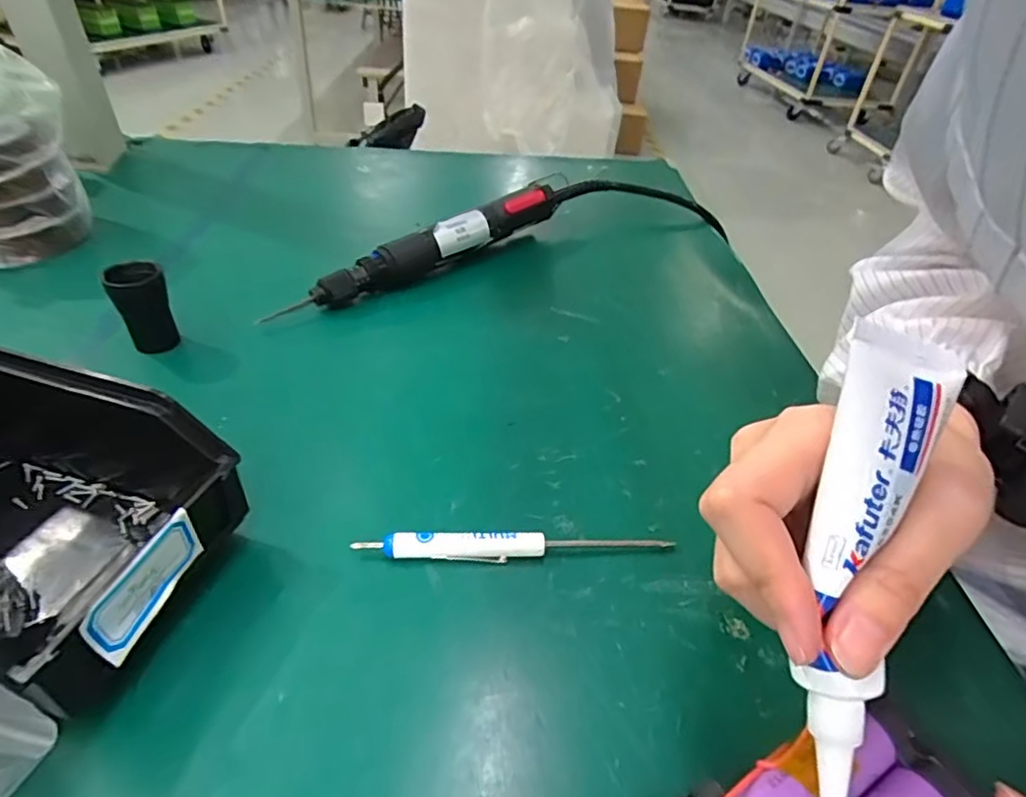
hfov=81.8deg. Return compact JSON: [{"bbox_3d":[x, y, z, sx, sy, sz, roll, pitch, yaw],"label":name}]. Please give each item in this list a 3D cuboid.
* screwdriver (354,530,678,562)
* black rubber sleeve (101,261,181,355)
[{"bbox_3d":[0.000,0.069,0.275,0.143,0.011,0.011,3,40,-4],"label":"screwdriver"},{"bbox_3d":[-0.233,-0.057,0.375,0.030,0.053,0.026,-20,47,-28],"label":"black rubber sleeve"}]

